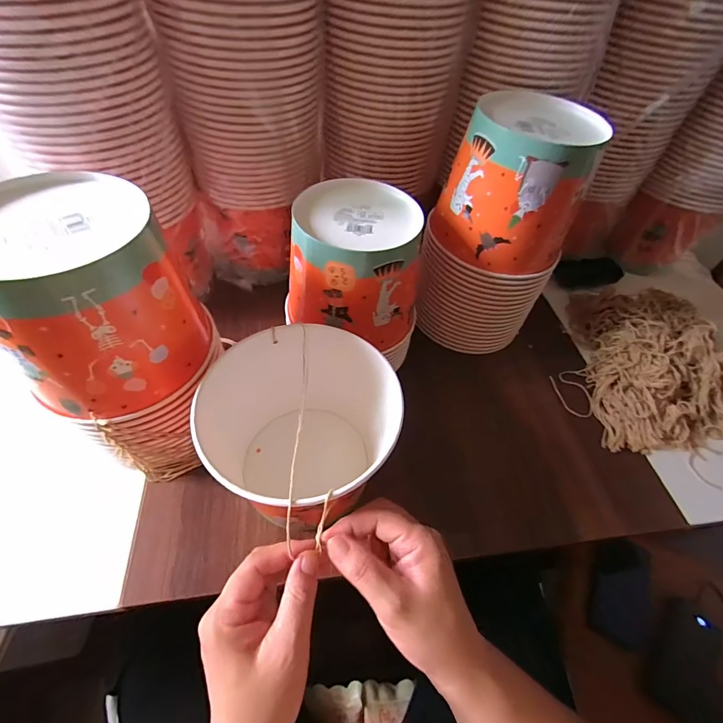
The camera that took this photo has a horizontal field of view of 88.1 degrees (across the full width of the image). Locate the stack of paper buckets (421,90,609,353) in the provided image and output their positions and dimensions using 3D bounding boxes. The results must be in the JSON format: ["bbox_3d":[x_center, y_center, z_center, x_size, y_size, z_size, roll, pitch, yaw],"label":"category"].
[{"bbox_3d":[0.159,-0.148,0.464,0.146,0.273,0.132,9,53,2],"label":"stack of paper buckets"}]

